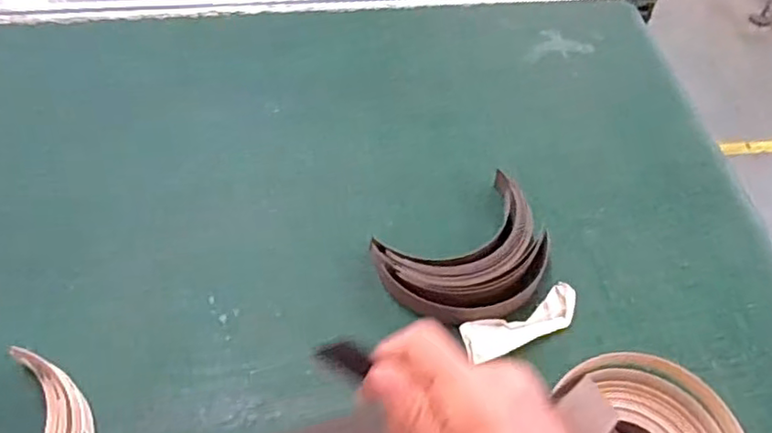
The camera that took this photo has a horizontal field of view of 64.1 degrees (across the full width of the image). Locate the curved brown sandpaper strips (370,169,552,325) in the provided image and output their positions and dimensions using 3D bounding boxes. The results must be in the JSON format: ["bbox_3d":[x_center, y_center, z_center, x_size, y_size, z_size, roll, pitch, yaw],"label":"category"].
[{"bbox_3d":[0.077,0.037,0.558,0.159,0.024,0.118,-24,55,-19],"label":"curved brown sandpaper strips"}]

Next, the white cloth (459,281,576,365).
[{"bbox_3d":[0.117,0.090,0.526,0.107,0.014,0.035,-18,53,-14],"label":"white cloth"}]

